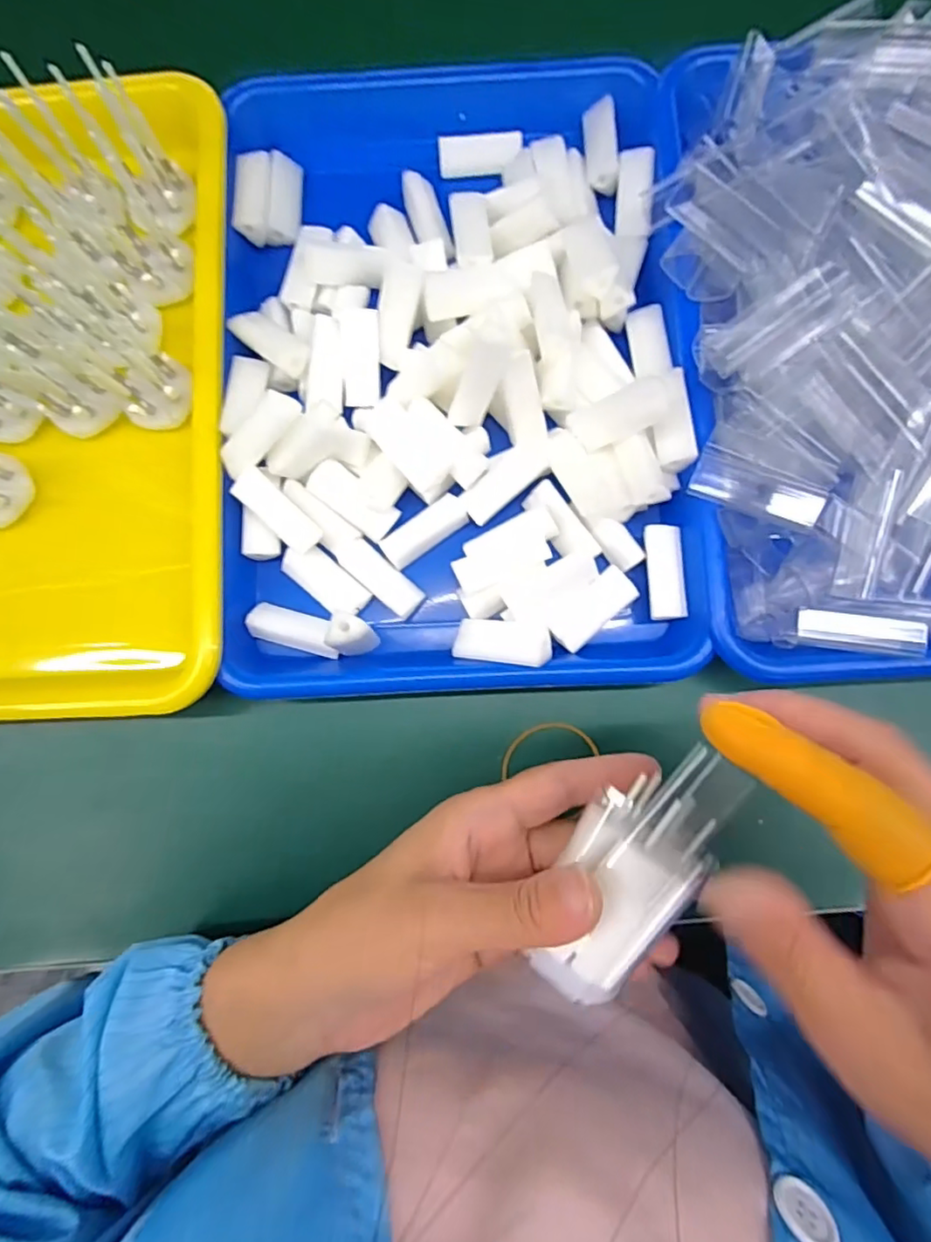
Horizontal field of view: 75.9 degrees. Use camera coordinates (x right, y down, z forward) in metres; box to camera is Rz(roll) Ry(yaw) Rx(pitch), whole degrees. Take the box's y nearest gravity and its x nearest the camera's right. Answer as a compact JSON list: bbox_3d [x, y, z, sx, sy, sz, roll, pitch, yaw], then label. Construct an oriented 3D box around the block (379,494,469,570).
[{"bbox_3d":[-0.021,-0.046,0.304,0.045,0.007,0.018,-34,82,-2],"label":"block"}]

